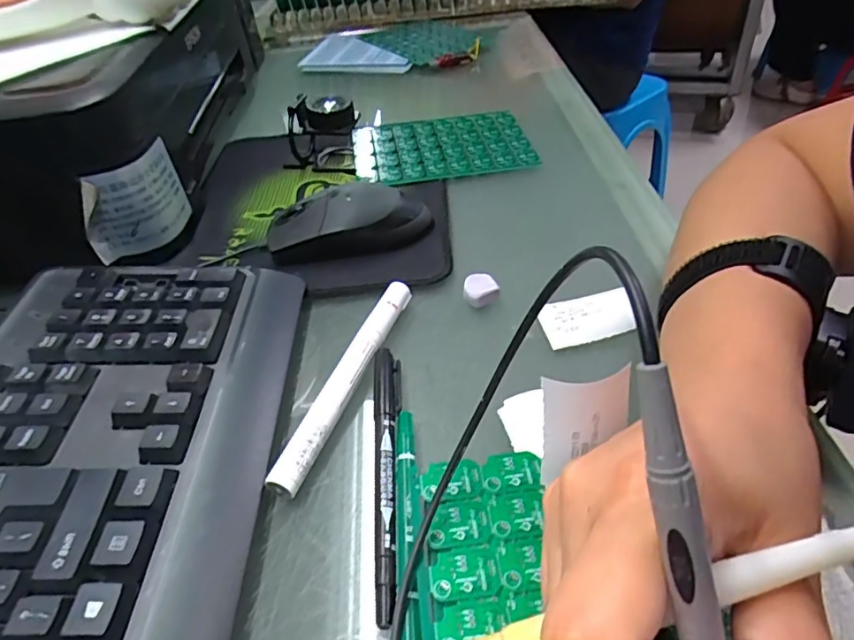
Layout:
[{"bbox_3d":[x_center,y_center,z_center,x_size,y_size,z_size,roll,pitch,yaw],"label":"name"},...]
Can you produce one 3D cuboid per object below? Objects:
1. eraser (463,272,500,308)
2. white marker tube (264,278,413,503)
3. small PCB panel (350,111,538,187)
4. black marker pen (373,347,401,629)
[{"bbox_3d":[0.034,-0.018,0.344,0.021,0.013,0.020,-3,42,5],"label":"eraser"},{"bbox_3d":[-0.041,0.031,0.297,0.013,0.015,0.144,11,45,19],"label":"white marker tube"},{"bbox_3d":[0.011,-0.154,0.494,0.149,0.005,0.104,-8,45,-2],"label":"small PCB panel"},{"bbox_3d":[-0.018,0.066,0.259,0.012,0.011,0.139,-6,42,1],"label":"black marker pen"}]

